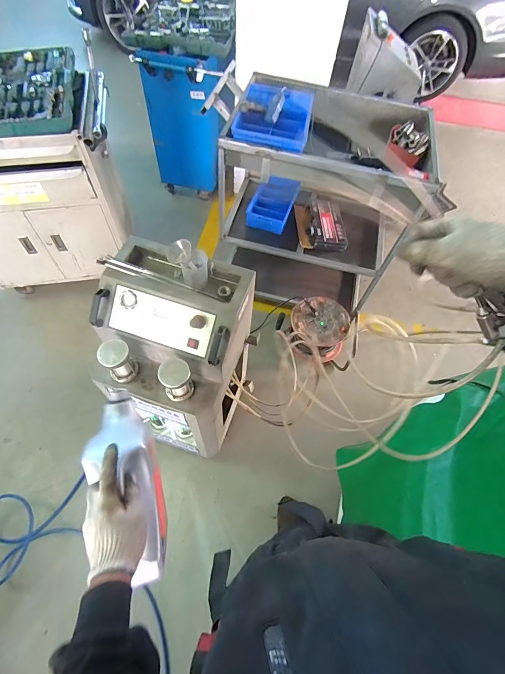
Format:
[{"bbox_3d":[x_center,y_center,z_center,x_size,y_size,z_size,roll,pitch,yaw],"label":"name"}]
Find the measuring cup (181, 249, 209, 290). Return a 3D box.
[{"bbox_3d":[-0.162,-0.191,0.953,0.072,0.073,0.082,-3,60,-5],"label":"measuring cup"}]

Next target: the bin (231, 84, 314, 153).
[{"bbox_3d":[0.092,-0.868,1.301,0.267,0.080,0.369,11,60,2],"label":"bin"}]

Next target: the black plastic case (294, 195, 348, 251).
[{"bbox_3d":[0.335,-0.560,1.660,0.223,0.073,0.263,-10,85,2],"label":"black plastic case"}]

